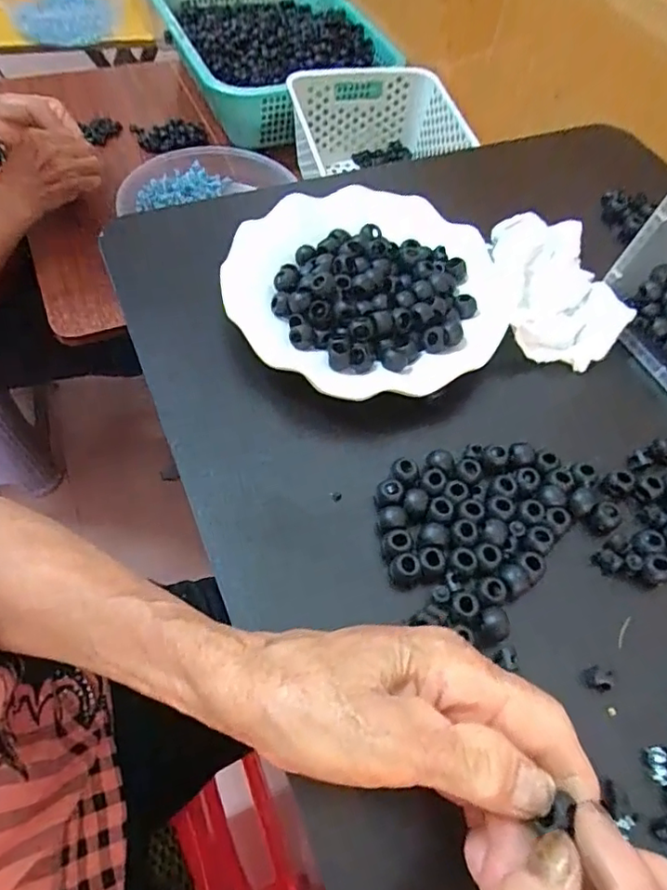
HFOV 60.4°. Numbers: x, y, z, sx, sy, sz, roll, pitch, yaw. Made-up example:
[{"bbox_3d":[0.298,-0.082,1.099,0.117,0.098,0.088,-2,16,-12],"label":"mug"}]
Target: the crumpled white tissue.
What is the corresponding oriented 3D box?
[{"bbox_3d":[0.150,-0.111,0.395,0.078,0.025,0.124,2,57,-4],"label":"crumpled white tissue"}]

